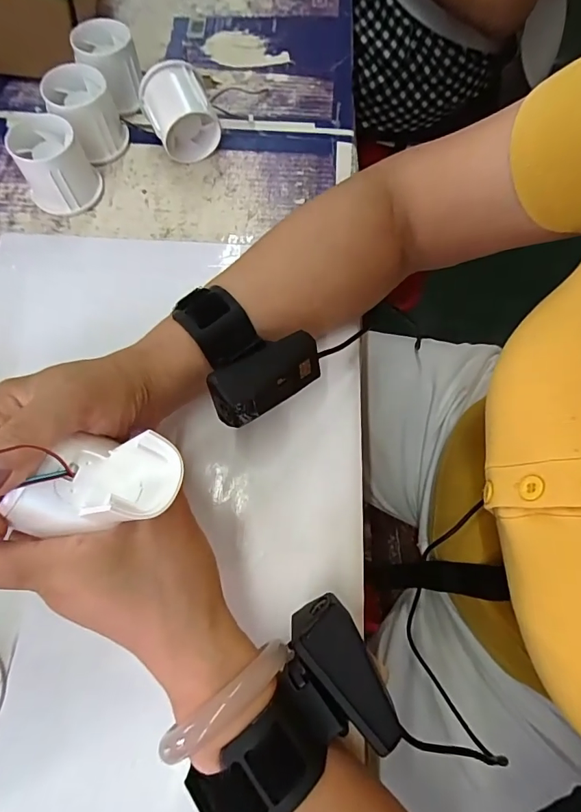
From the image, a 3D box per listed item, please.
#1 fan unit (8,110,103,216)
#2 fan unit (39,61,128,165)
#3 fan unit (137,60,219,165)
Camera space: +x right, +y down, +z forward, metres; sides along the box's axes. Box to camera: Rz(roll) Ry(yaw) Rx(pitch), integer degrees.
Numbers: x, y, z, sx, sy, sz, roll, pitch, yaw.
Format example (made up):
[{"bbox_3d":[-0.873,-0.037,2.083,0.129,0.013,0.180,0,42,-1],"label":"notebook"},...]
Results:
[{"bbox_3d":[-0.190,-0.193,0.354,0.053,0.050,0.052,-20,72,-8],"label":"fan unit"},{"bbox_3d":[-0.174,-0.248,0.375,0.055,0.052,0.050,-25,73,-10],"label":"fan unit"},{"bbox_3d":[-0.094,-0.249,0.377,0.053,0.059,0.053,-22,72,-9],"label":"fan unit"}]

